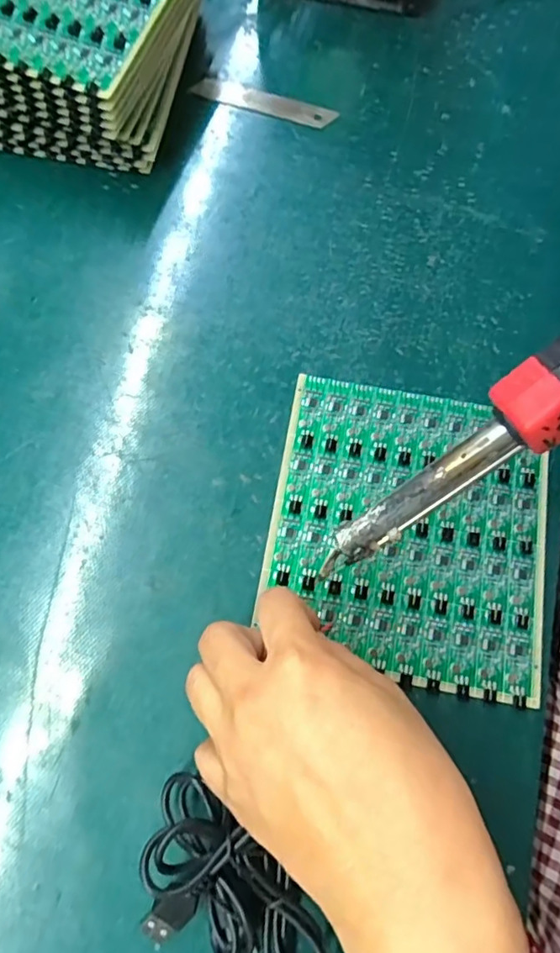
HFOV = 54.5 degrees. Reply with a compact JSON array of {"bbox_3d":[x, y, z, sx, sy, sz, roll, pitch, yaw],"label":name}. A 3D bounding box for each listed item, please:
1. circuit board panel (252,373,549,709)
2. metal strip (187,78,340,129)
[{"bbox_3d":[0.068,0.026,0.286,0.140,0.004,0.151,10,73,1],"label":"circuit board panel"},{"bbox_3d":[-0.011,-0.254,0.368,0.097,0.004,0.020,18,73,4],"label":"metal strip"}]

